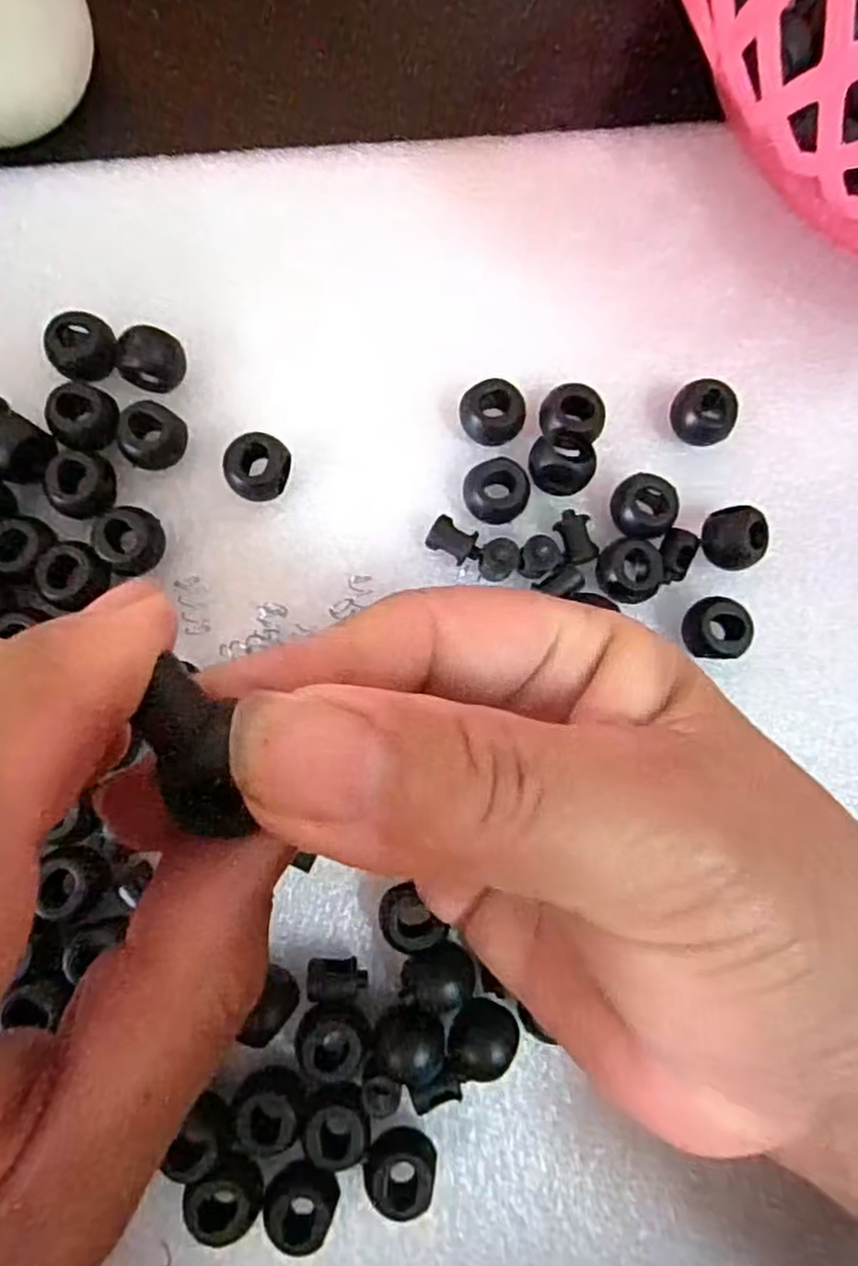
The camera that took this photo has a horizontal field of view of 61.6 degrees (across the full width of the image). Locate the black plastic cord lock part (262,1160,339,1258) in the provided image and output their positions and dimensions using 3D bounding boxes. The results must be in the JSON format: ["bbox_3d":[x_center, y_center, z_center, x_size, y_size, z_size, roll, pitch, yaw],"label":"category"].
[{"bbox_3d":[-0.029,0.132,0.169,0.016,0.011,0.019,3,82,-3],"label":"black plastic cord lock part"}]

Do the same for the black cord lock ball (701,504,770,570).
[{"bbox_3d":[0.083,-0.026,0.199,0.017,0.015,0.017,0,83,-3],"label":"black cord lock ball"}]

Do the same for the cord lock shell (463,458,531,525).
[{"bbox_3d":[0.018,-0.038,0.197,0.017,0.012,0.016,-10,83,-4],"label":"cord lock shell"}]

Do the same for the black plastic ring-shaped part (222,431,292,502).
[{"bbox_3d":[-0.047,-0.044,0.196,0.016,0.012,0.016,0,83,-3],"label":"black plastic ring-shaped part"}]

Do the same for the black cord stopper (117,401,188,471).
[{"bbox_3d":[-0.075,-0.052,0.195,0.016,0.010,0.016,0,83,-3],"label":"black cord stopper"}]

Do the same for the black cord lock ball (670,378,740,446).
[{"bbox_3d":[0.077,-0.062,0.205,0.017,0.013,0.015,40,82,2],"label":"black cord lock ball"}]

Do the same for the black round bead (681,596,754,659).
[{"bbox_3d":[0.078,-0.001,0.197,0.016,0.012,0.017,0,83,-3],"label":"black round bead"}]

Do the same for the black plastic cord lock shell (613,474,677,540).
[{"bbox_3d":[0.059,-0.034,0.199,0.018,0.013,0.015,45,83,3],"label":"black plastic cord lock shell"}]

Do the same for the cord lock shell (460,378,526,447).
[{"bbox_3d":[0.017,-0.060,0.201,0.017,0.013,0.015,8,82,-2],"label":"cord lock shell"}]

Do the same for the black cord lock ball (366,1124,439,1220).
[{"bbox_3d":[-0.006,0.128,0.171,0.017,0.013,0.013,-5,83,-4],"label":"black cord lock ball"}]

